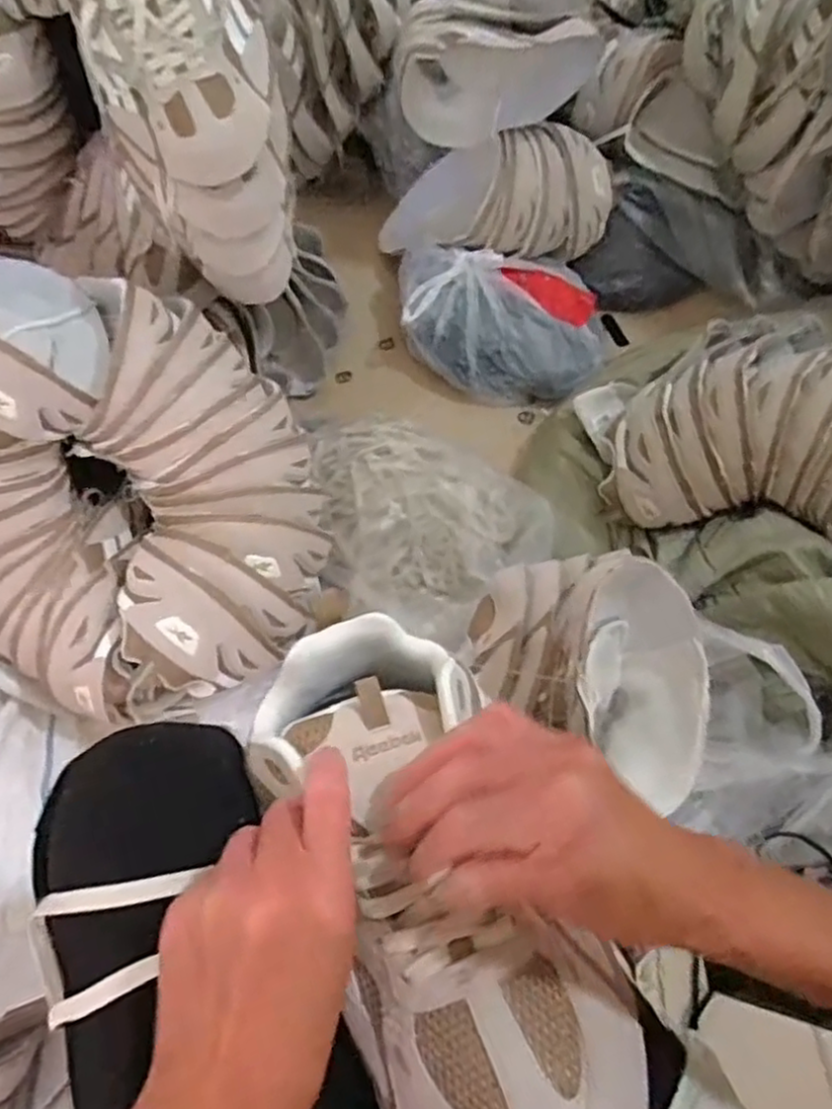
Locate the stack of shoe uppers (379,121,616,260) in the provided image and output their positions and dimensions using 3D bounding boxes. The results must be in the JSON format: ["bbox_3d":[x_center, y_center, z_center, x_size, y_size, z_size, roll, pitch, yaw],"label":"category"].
[{"bbox_3d":[0.089,-0.472,0.963,0.317,0.149,0.157,9,60,30],"label":"stack of shoe uppers"}]

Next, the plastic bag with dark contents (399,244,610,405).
[{"bbox_3d":[0.112,-0.303,0.930,0.275,0.088,0.177,7,63,3],"label":"plastic bag with dark contents"}]

